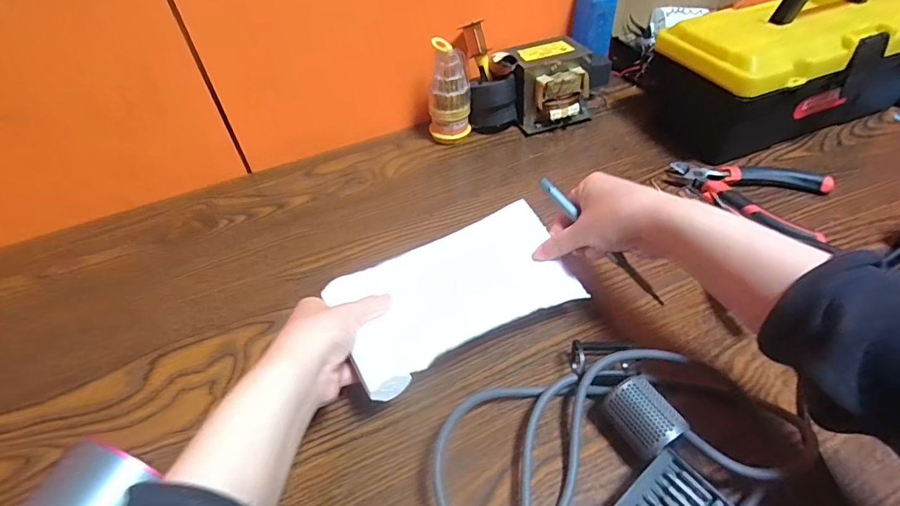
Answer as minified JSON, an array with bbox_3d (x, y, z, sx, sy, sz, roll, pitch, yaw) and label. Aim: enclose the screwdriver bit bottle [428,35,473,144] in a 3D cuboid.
[{"bbox_3d":[-0.001,-0.188,0.553,0.051,0.113,0.047,-3,46,2],"label":"screwdriver bit bottle"}]

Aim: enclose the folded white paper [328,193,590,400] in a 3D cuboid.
[{"bbox_3d":[0.006,0.030,0.368,0.184,0.029,0.099,-24,49,-17],"label":"folded white paper"}]

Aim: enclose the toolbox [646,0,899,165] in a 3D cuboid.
[{"bbox_3d":[0.388,-0.218,0.516,0.285,0.160,0.125,-16,47,-11],"label":"toolbox"}]

